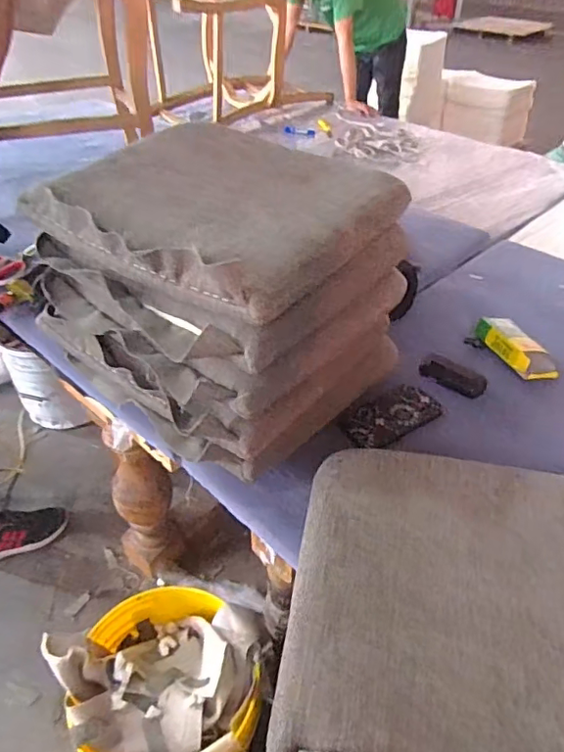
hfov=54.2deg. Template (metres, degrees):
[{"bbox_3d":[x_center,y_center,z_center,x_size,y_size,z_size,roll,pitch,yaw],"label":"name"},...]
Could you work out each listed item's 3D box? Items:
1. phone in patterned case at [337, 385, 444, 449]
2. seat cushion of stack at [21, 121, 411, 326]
[{"bbox_3d":[0.166,0.061,0.847,0.161,0.015,0.077,-24,46,-27],"label":"phone in patterned case"},{"bbox_3d":[-0.087,-0.238,0.758,0.397,0.071,0.338,27,46,27],"label":"seat cushion of stack"}]

